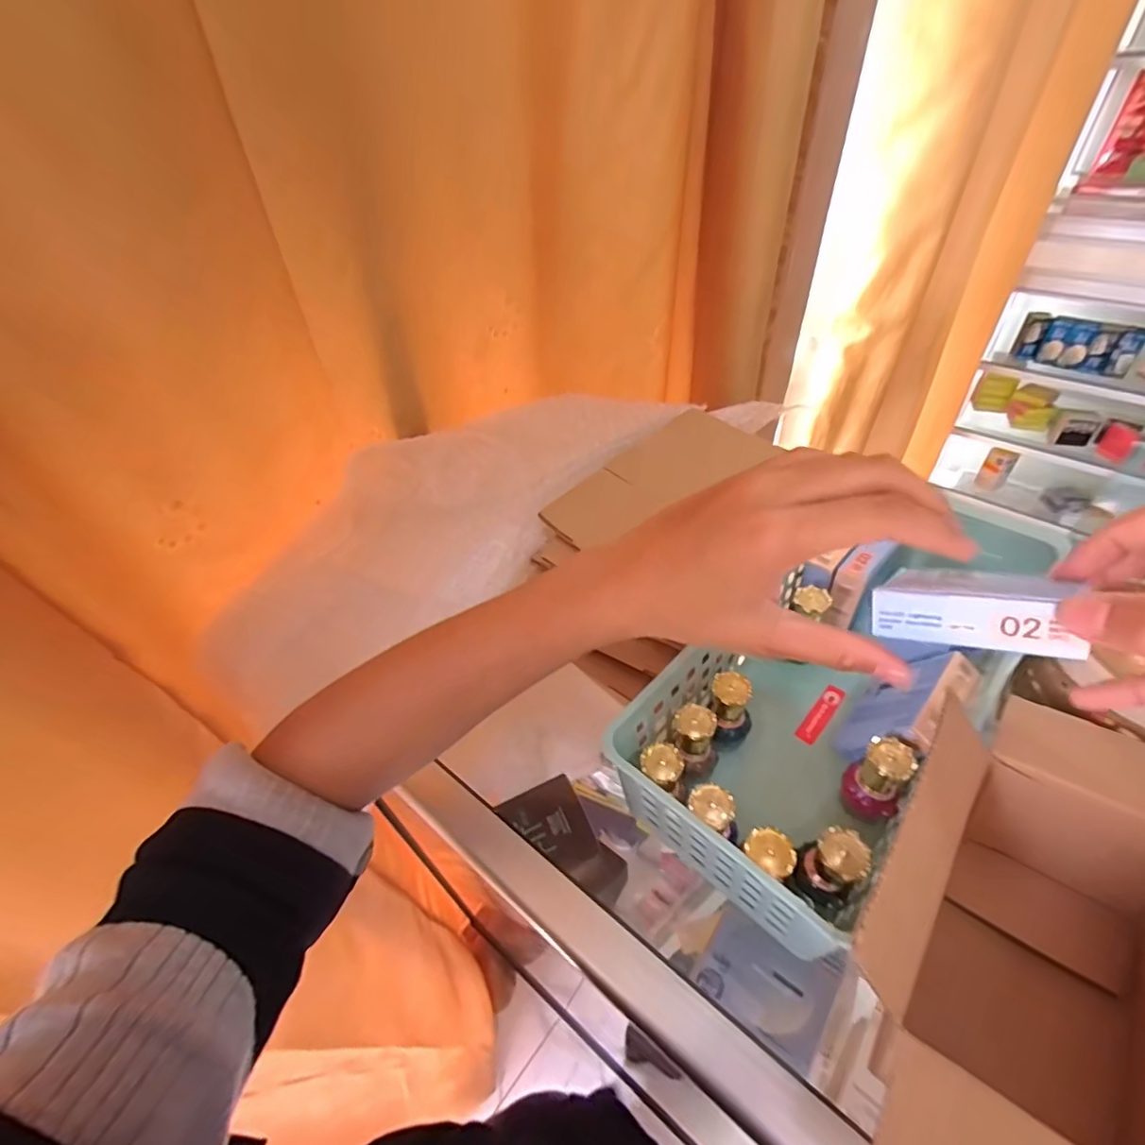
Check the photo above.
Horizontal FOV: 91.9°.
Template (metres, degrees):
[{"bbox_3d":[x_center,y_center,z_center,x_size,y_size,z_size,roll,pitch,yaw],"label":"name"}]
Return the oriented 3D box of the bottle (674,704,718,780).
[{"bbox_3d":[0.072,0.100,0.324,0.025,0.045,0.022,6,45,13],"label":"bottle"}]

